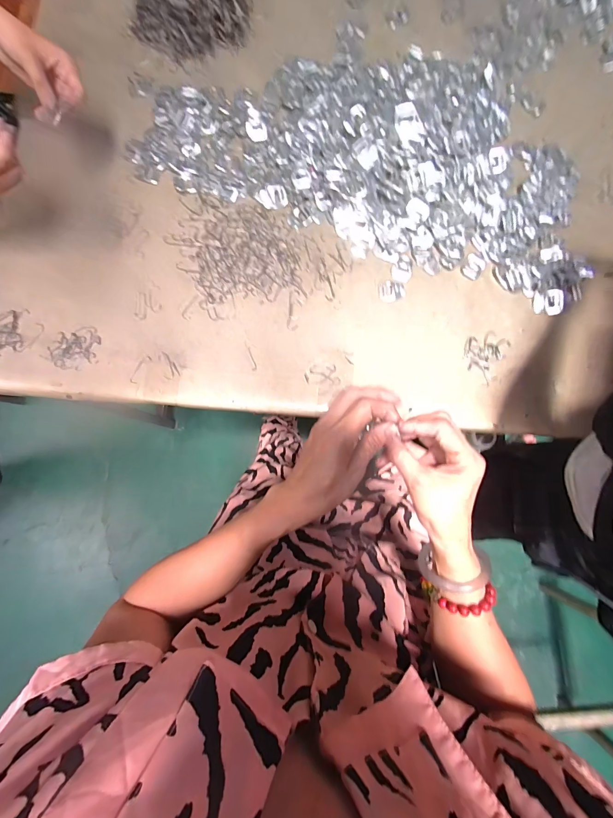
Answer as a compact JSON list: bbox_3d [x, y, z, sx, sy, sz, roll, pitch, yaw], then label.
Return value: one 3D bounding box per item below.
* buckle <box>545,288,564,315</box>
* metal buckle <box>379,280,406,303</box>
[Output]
[{"bbox_3d":[0.370,-0.160,0.491,0.028,0.011,0.036,0,81,-2],"label":"buckle"},{"bbox_3d":[0.130,-0.177,0.495,0.040,0.007,0.031,-2,81,-2],"label":"metal buckle"}]

